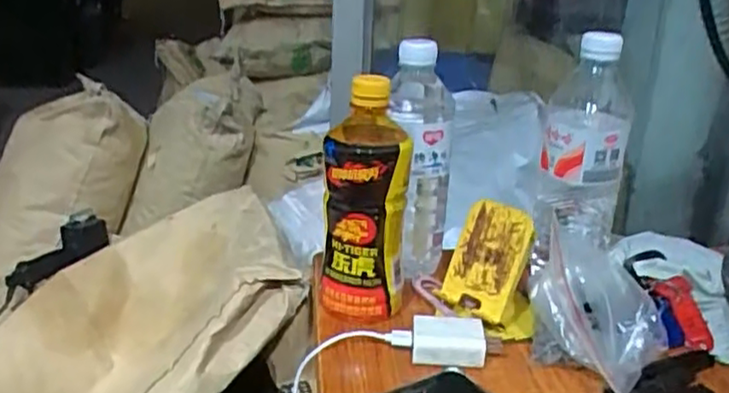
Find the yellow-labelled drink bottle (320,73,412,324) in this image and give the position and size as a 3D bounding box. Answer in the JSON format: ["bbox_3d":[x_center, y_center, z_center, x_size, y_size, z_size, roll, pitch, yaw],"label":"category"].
[{"bbox_3d":[0.001,-0.001,0.541,0.065,0.191,0.071,4,20,5],"label":"yellow-labelled drink bottle"}]

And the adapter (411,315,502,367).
[{"bbox_3d":[0.070,0.109,0.509,0.067,0.027,0.042,4,20,6],"label":"adapter"}]

